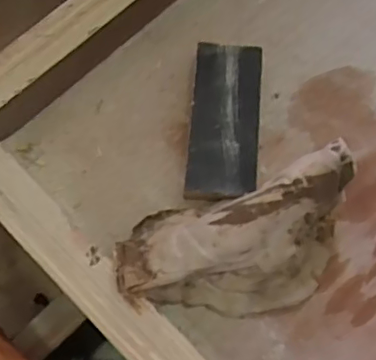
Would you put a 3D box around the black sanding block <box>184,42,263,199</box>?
[{"bbox_3d":[0.028,-0.044,0.444,0.050,0.023,0.127,6,69,-1],"label":"black sanding block"}]

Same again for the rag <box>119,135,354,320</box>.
[{"bbox_3d":[0.038,0.044,0.391,0.166,0.060,0.085,-16,71,-9],"label":"rag"}]

